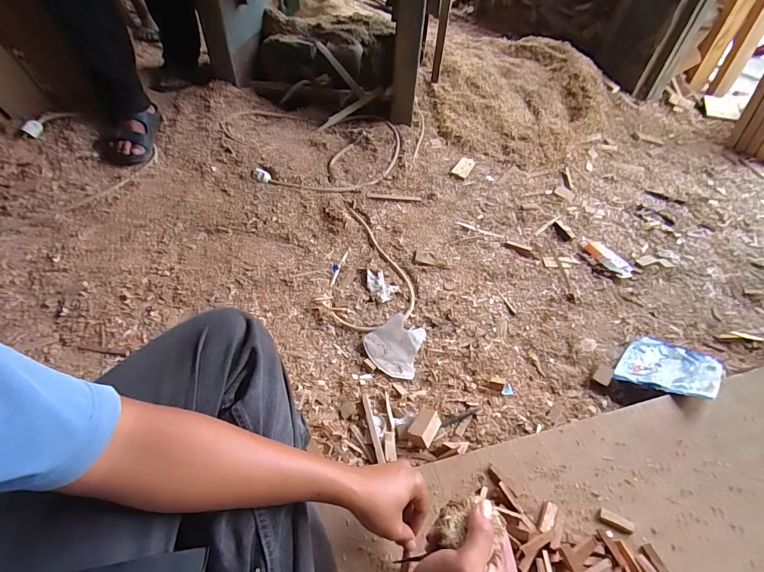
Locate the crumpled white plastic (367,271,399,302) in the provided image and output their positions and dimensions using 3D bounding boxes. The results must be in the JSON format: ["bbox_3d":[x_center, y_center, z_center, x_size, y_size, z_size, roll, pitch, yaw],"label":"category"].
[{"bbox_3d":[-0.008,-0.003,0.845,0.056,0.011,0.087,-33,59,-30],"label":"crumpled white plastic"}]

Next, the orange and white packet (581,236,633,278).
[{"bbox_3d":[0.579,-0.076,0.980,0.071,0.011,0.150,-20,54,-23],"label":"orange and white packet"}]

